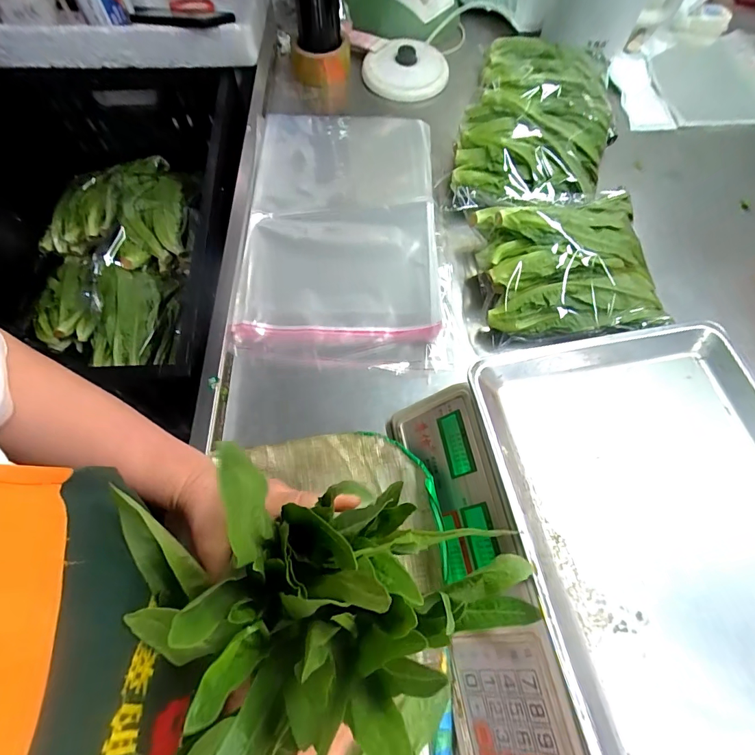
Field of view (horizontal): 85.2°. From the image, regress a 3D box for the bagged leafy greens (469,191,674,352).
[{"bbox_3d":[0.221,-0.140,0.493,0.193,0.074,0.190,-5,65,-4],"label":"bagged leafy greens"}]

